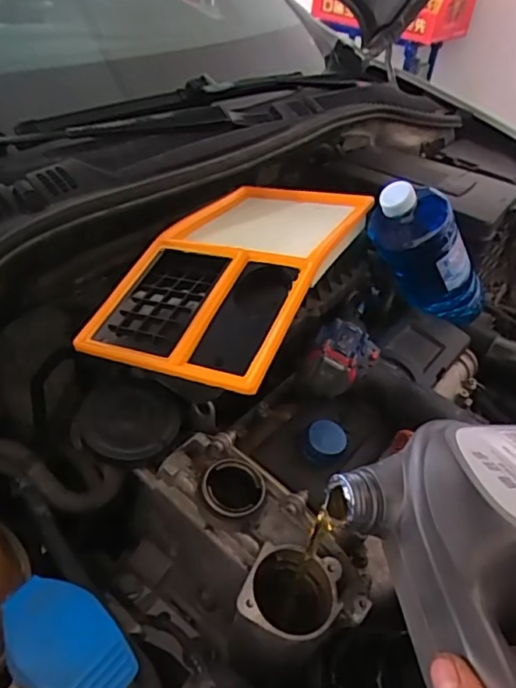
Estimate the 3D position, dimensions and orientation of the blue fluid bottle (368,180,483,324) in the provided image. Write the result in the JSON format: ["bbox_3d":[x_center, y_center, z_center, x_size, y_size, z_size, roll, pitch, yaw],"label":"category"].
[{"bbox_3d":[0.227,-0.110,0.701,0.105,0.243,0.082,-35,35,17],"label":"blue fluid bottle"}]

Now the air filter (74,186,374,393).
[{"bbox_3d":[-0.017,-0.099,0.592,0.198,0.058,0.369,20,41,16],"label":"air filter"}]

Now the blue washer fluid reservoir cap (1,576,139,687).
[{"bbox_3d":[-0.124,0.190,0.343,0.060,0.016,0.094,-29,51,-36],"label":"blue washer fluid reservoir cap"}]

